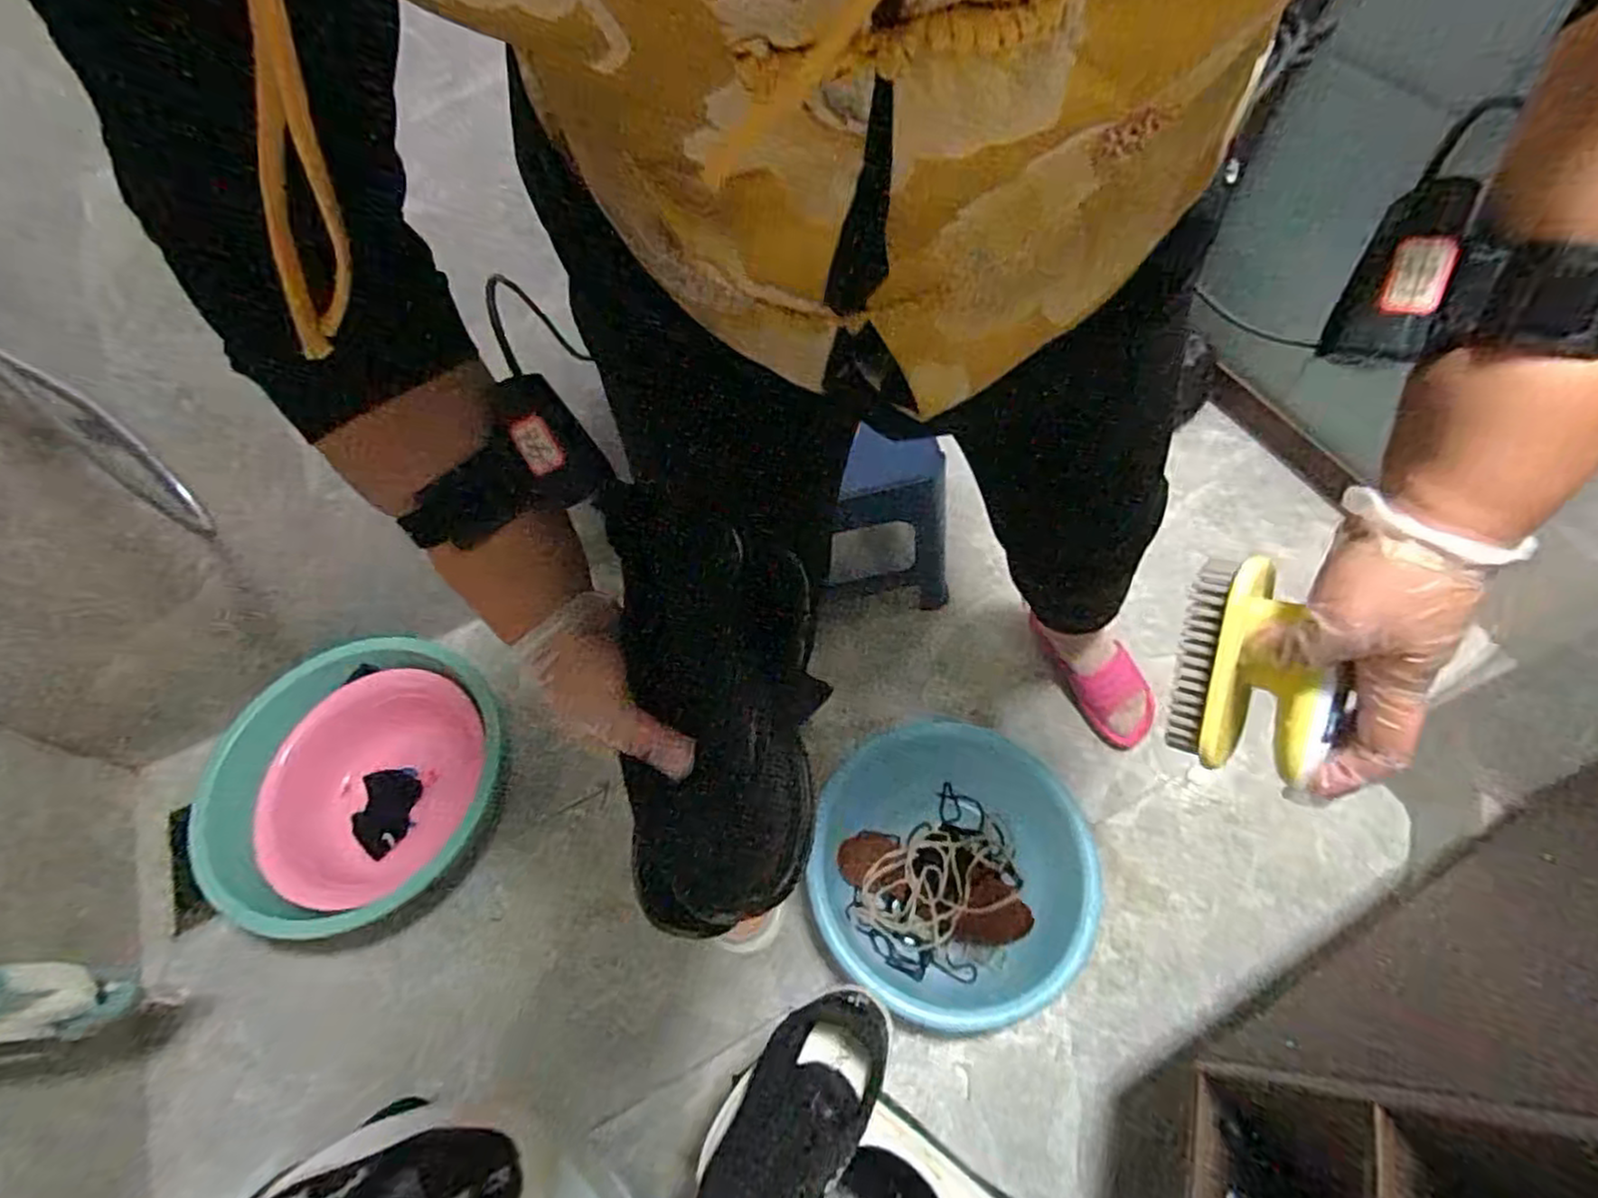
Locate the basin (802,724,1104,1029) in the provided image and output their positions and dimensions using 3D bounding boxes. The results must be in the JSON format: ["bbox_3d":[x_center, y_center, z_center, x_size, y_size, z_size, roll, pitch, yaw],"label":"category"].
[{"bbox_3d":[0.203,0.353,0.988,0.369,0.107,0.404,-1,60,2],"label":"basin"}]

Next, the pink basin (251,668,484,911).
[{"bbox_3d":[-0.634,0.279,1.062,0.238,0.111,0.341,9,61,8],"label":"pink basin"}]

